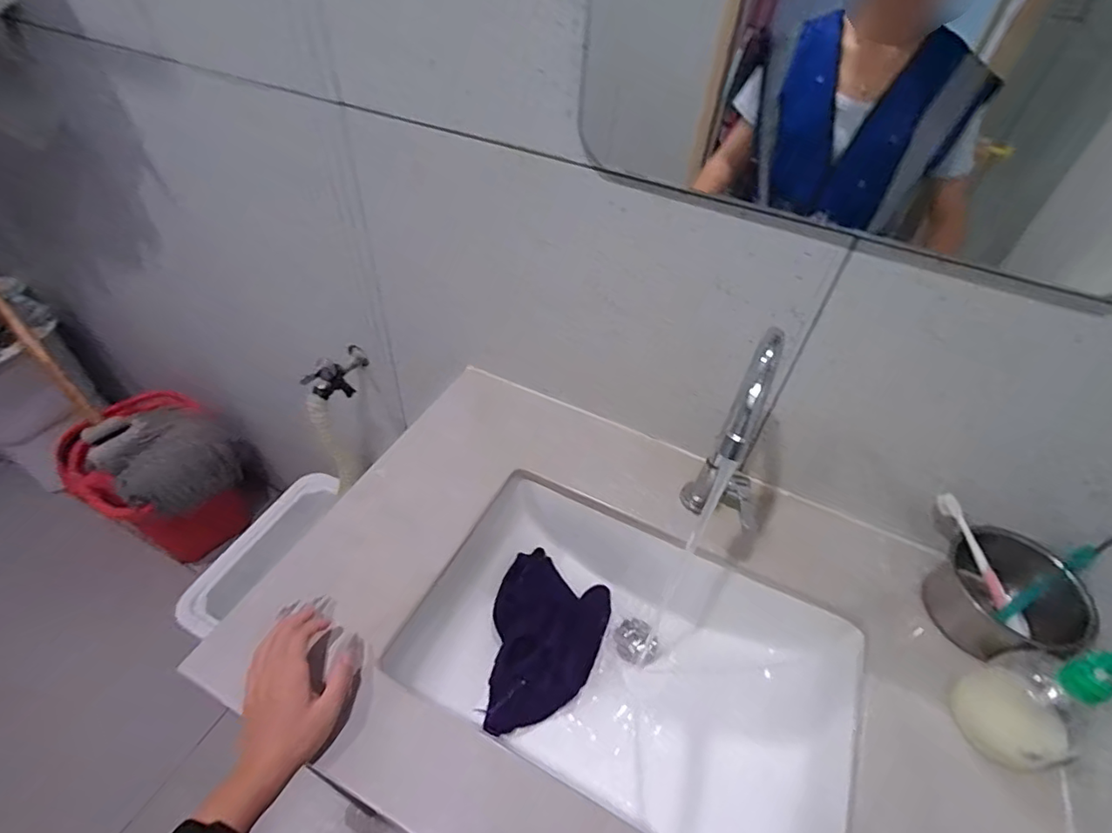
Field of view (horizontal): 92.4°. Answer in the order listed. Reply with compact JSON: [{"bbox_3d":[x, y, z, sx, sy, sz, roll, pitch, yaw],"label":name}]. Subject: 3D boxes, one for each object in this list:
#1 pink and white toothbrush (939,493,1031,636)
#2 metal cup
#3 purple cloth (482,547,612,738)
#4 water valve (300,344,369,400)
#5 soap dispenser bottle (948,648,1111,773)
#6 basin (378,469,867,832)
[{"bbox_3d":[0.484,0.167,0.604,0.020,0.014,0.169,-23,84,-24],"label":"pink and white toothbrush"},{"bbox_3d":[0.503,0.203,0.600,0.139,0.093,0.129,2,46,-2],"label":"metal cup"},{"bbox_3d":[-0.020,0.300,0.707,0.156,0.018,0.225,35,49,-5],"label":"purple cloth"},{"bbox_3d":[-0.381,-0.083,0.963,0.063,0.060,0.146,15,32,10],"label":"water valve"},{"bbox_3d":[0.455,0.251,0.481,0.104,0.144,0.088,-6,47,-11],"label":"soap dispenser bottle"},{"bbox_3d":[0.107,0.291,0.675,0.476,0.166,0.333,23,49,17],"label":"basin"}]

